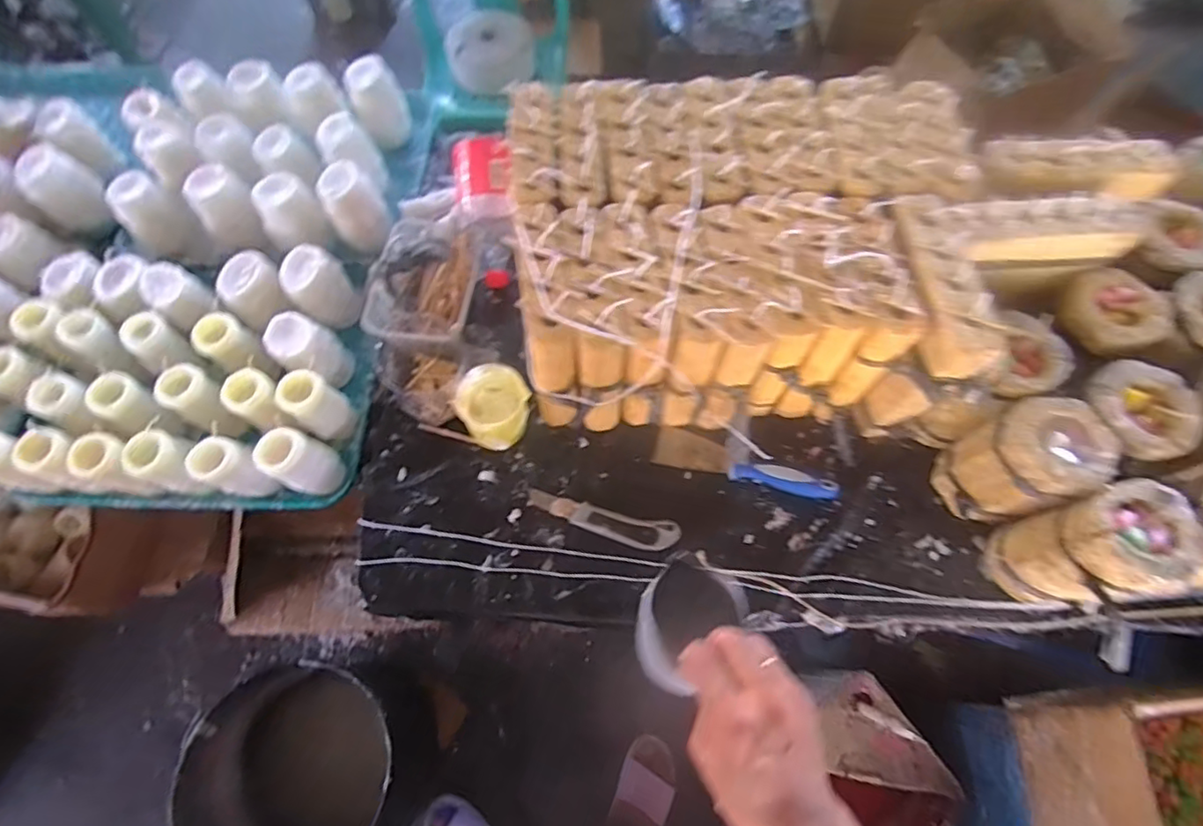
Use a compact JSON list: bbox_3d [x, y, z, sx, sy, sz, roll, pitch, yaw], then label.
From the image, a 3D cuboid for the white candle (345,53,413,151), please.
[{"bbox_3d":[-0.343,-0.479,0.917,0.085,0.114,0.070,-27,69,-9],"label":"white candle"}]

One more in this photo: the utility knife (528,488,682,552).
[{"bbox_3d":[0.000,0.126,0.685,0.178,0.013,0.036,13,69,7],"label":"utility knife"}]

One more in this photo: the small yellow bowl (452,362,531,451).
[{"bbox_3d":[-0.120,-0.005,0.689,0.086,0.094,0.070,-41,72,-14],"label":"small yellow bowl"}]

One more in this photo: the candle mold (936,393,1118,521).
[{"bbox_3d":[0.439,0.054,0.617,0.098,0.141,0.099,-22,69,-7],"label":"candle mold"}]

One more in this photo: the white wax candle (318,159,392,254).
[{"bbox_3d":[-0.341,-0.289,0.830,0.073,0.096,0.079,-15,68,-4],"label":"white wax candle"}]

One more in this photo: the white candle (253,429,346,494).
[{"bbox_3d":[-0.357,0.060,0.704,0.053,0.105,0.059,10,68,6],"label":"white candle"}]

